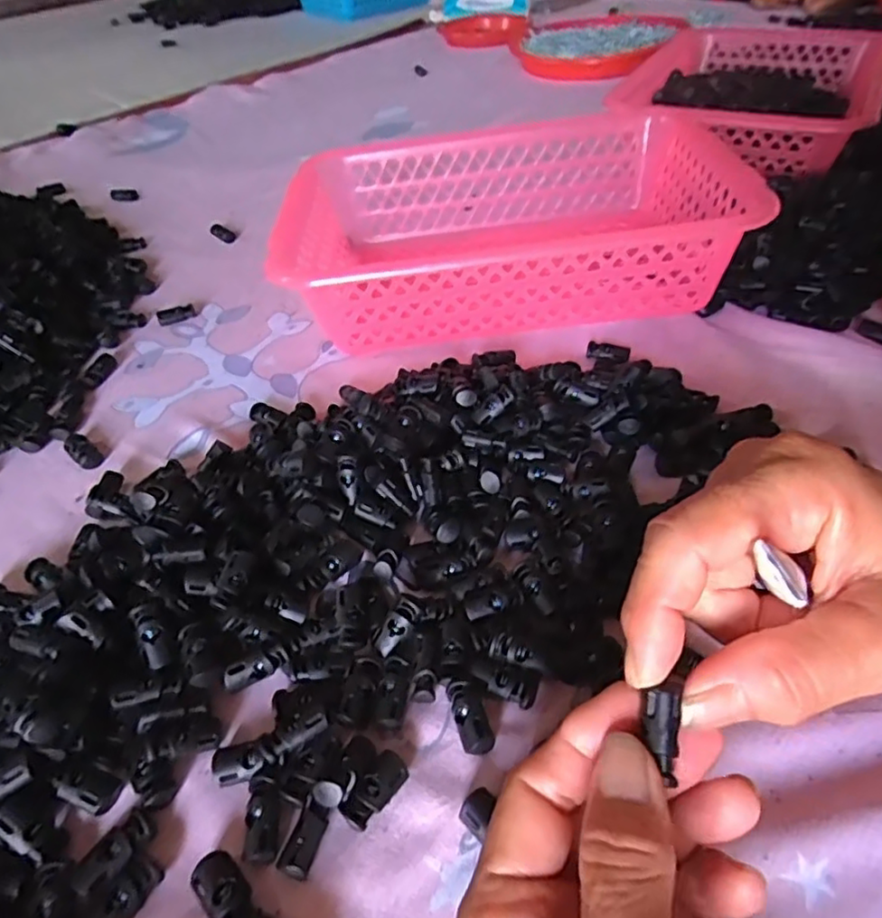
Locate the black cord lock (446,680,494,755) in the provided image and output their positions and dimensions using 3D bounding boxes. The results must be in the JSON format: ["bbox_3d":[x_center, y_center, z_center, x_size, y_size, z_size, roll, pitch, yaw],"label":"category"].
[{"bbox_3d":[0.011,0.102,0.241,0.011,0.011,0.028,-16,48,-11],"label":"black cord lock"}]

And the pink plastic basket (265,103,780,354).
[{"bbox_3d":[0.044,-0.173,0.456,0.299,0.088,0.212,-4,47,0],"label":"pink plastic basket"}]

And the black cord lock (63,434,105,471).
[{"bbox_3d":[-0.216,-0.004,0.370,0.032,0.007,0.014,27,54,26],"label":"black cord lock"}]

